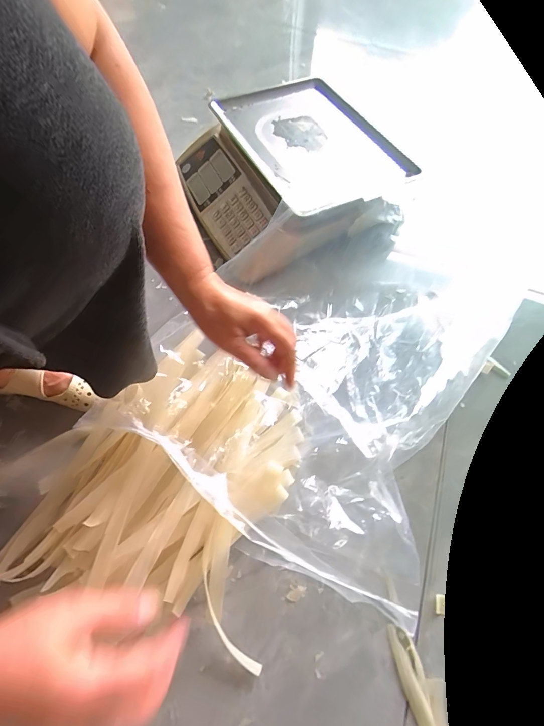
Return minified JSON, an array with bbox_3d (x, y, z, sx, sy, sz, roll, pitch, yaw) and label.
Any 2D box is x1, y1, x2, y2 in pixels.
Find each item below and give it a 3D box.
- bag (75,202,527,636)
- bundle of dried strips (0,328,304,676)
[{"bbox_3d":[0.060,-0.021,0.421,0.348,0.124,0.471,27,64,11],"label":"bag"},{"bbox_3d":[-0.104,0.128,0.377,0.285,0.057,0.309,16,63,5],"label":"bundle of dried strips"}]

